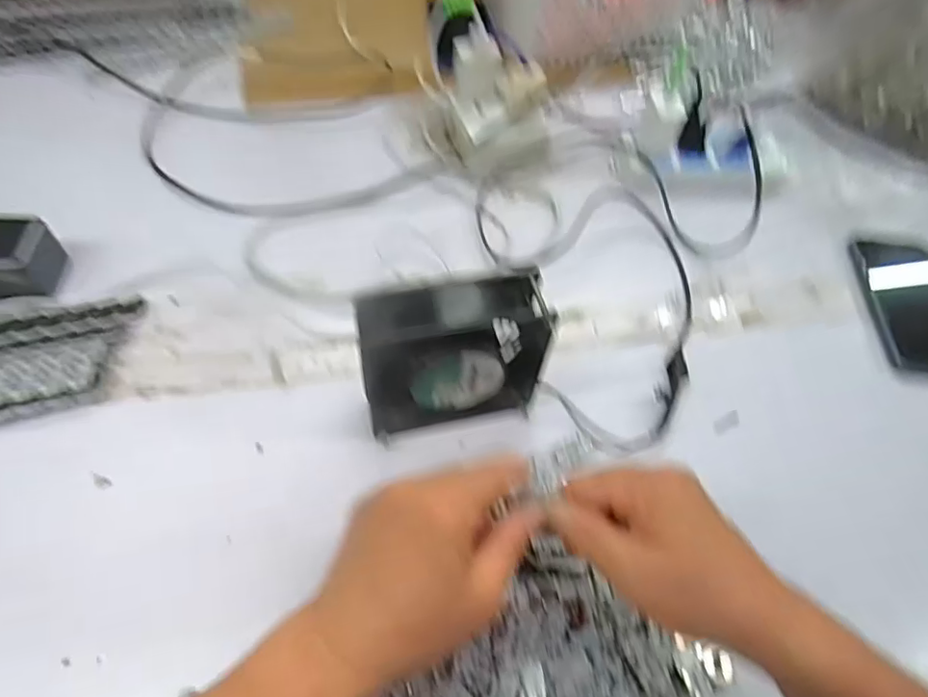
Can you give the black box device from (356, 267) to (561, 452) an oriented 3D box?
[{"bbox_3d":[-0.007,0.008,0.389,0.120,0.114,0.047,-9,58,-10],"label":"black box device"}]

